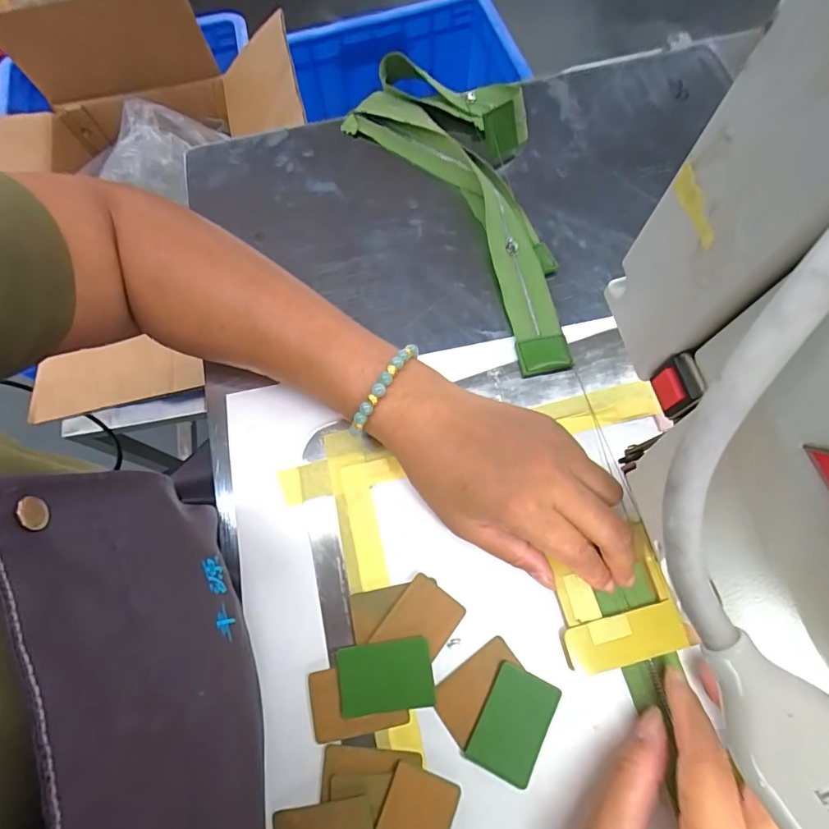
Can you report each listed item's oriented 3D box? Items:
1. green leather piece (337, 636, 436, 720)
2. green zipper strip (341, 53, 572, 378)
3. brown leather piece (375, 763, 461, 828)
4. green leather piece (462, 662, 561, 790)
[{"bbox_3d":[-0.016,0.145,0.259,0.051,0.005,0.035,-9,72,-1],"label":"green leather piece"},{"bbox_3d":[0.056,-0.170,0.348,0.115,0.029,0.283,-30,73,-7],"label":"green zipper strip"},{"bbox_3d":[-0.001,0.210,0.238,0.035,0.004,0.049,20,74,8],"label":"brown leather piece"},{"bbox_3d":[0.053,0.166,0.252,0.036,0.004,0.052,27,75,10],"label":"green leather piece"}]

